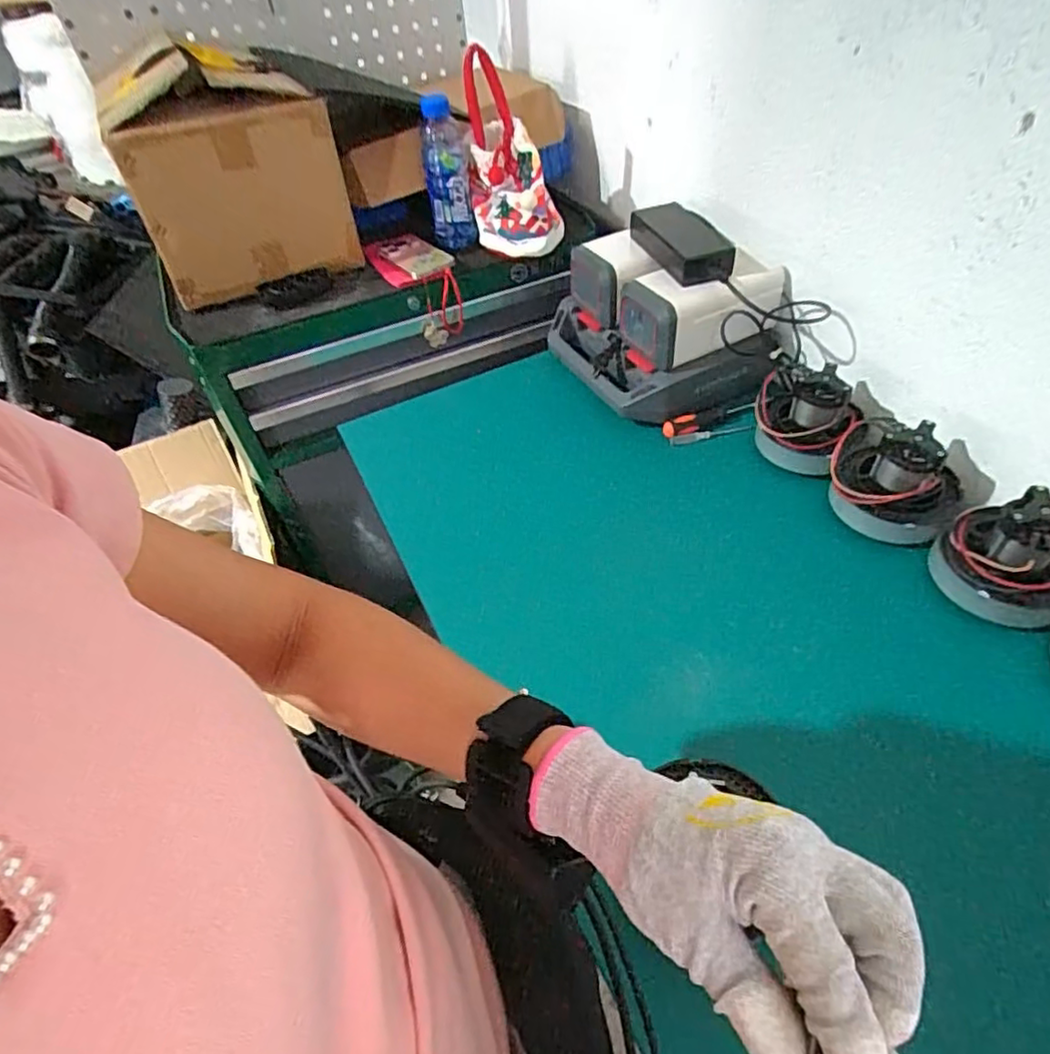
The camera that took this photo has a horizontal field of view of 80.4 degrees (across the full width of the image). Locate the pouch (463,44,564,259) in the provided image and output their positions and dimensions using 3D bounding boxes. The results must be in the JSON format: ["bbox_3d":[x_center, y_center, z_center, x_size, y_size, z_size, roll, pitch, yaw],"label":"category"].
[{"bbox_3d":[-0.035,-0.540,0.917,0.104,0.271,0.101,-19,11,-12],"label":"pouch"}]

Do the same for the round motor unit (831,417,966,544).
[{"bbox_3d":[0.407,-0.056,0.686,0.131,0.094,0.101,25,54,26],"label":"round motor unit"}]

